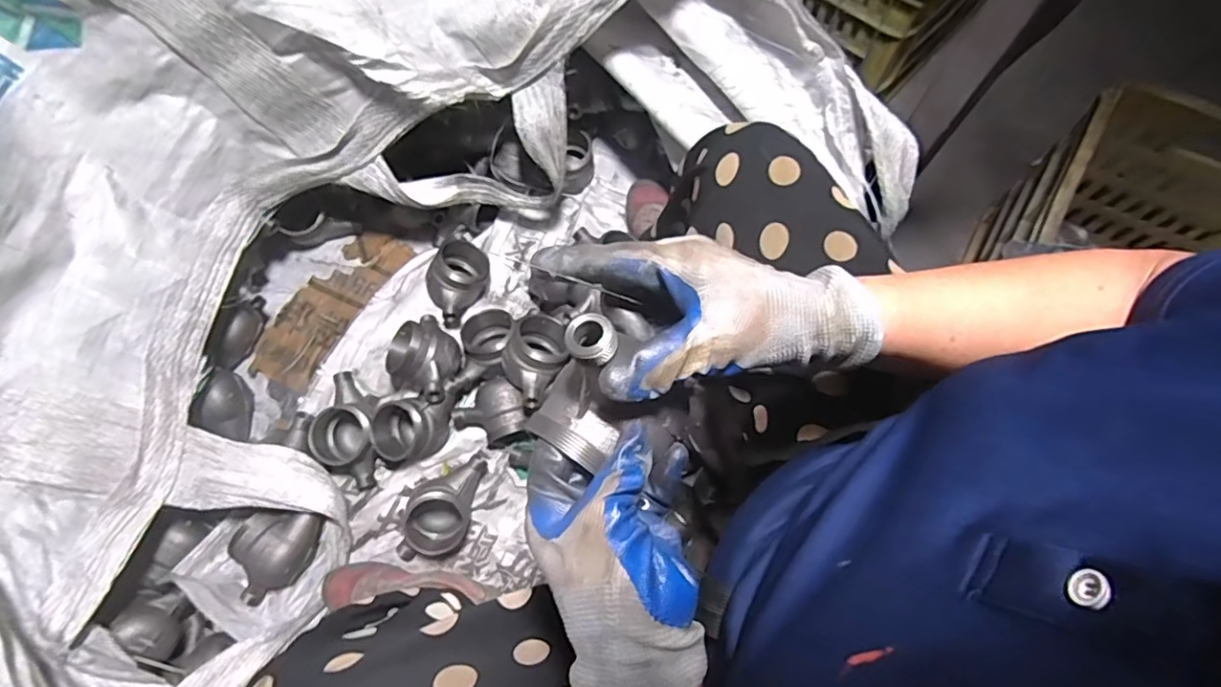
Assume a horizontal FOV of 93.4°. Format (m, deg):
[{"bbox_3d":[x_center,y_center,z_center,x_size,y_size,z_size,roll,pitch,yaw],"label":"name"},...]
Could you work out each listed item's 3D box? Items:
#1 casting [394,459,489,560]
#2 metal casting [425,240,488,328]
[{"bbox_3d":[-0.227,0.220,0.772,0.078,0.073,0.155,20,73,9],"label":"casting"},{"bbox_3d":[-0.243,-0.100,0.875,0.095,0.078,0.130,23,74,10],"label":"metal casting"}]

